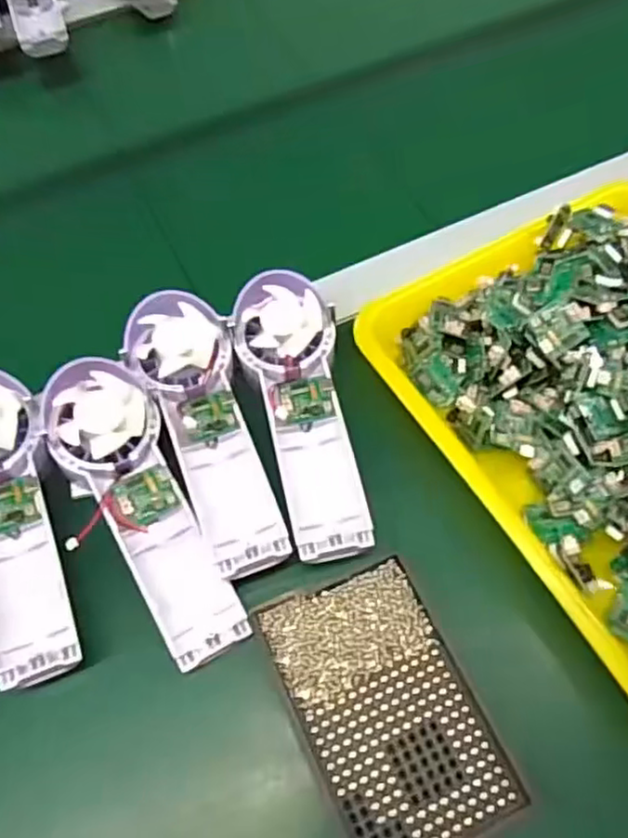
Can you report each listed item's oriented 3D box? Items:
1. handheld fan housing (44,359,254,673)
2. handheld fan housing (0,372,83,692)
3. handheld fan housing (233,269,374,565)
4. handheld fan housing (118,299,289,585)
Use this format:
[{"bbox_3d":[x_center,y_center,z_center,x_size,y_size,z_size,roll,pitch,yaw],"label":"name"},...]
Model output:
[{"bbox_3d":[-0.093,0.048,0.369,0.056,0.028,0.176,-26,78,-12],"label":"handheld fan housing"},{"bbox_3d":[-0.168,0.053,0.364,0.058,0.037,0.174,-25,64,-12],"label":"handheld fan housing"},{"bbox_3d":[-0.009,-0.006,0.388,0.059,0.035,0.172,-8,61,-2],"label":"handheld fan housing"},{"bbox_3d":[-0.063,0.004,0.384,0.056,0.030,0.175,-19,62,-8],"label":"handheld fan housing"}]

